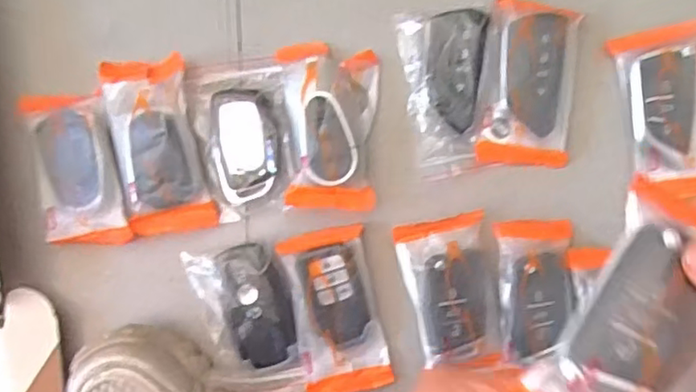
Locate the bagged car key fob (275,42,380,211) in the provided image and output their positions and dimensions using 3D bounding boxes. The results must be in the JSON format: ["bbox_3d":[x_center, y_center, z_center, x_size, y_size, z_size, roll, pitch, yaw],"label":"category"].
[{"bbox_3d":[-0.009,-0.042,0.379,0.057,0.015,0.099,-4,91,2],"label":"bagged car key fob"}]

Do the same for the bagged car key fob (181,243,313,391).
[{"bbox_3d":[-0.060,0.076,0.381,0.060,0.012,0.091,-12,91,3],"label":"bagged car key fob"}]

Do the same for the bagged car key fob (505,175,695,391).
[{"bbox_3d":[0.101,0.046,0.213,0.051,0.023,0.093,31,91,-2],"label":"bagged car key fob"}]

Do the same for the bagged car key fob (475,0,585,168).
[{"bbox_3d":[0.109,-0.067,0.375,0.052,0.011,0.095,7,92,2],"label":"bagged car key fob"}]

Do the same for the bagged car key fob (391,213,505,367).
[{"bbox_3d":[0.062,0.058,0.379,0.050,0.015,0.088,-12,91,3],"label":"bagged car key fob"}]

